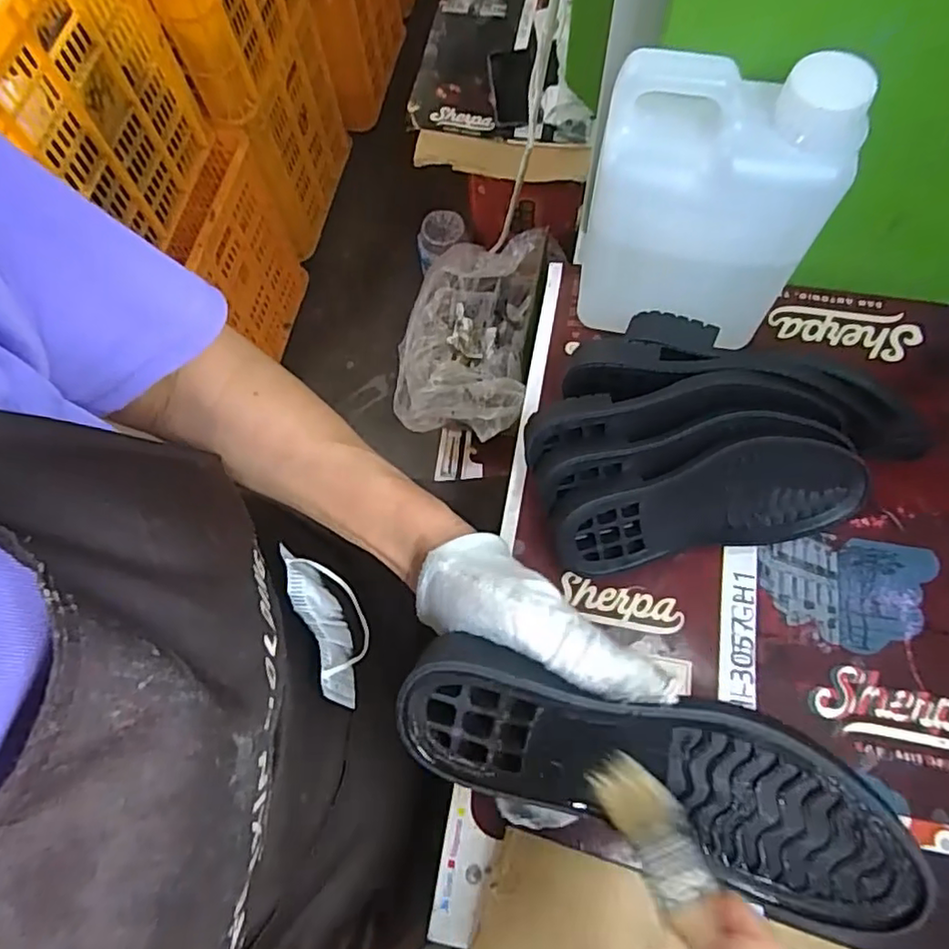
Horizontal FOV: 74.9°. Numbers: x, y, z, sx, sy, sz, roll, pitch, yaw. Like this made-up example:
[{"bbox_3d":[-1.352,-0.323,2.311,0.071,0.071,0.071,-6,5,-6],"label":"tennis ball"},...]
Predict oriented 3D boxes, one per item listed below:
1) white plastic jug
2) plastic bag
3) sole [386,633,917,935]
[{"bbox_3d":[0.131,-0.149,0.369,0.124,0.170,0.065,4,69,5],"label":"white plastic jug"},{"bbox_3d":[-0.017,-0.255,1.151,0.236,0.164,0.390,9,70,7],"label":"plastic bag"},{"bbox_3d":[0.068,0.112,0.242,0.194,0.033,0.073,18,110,4],"label":"sole"}]

